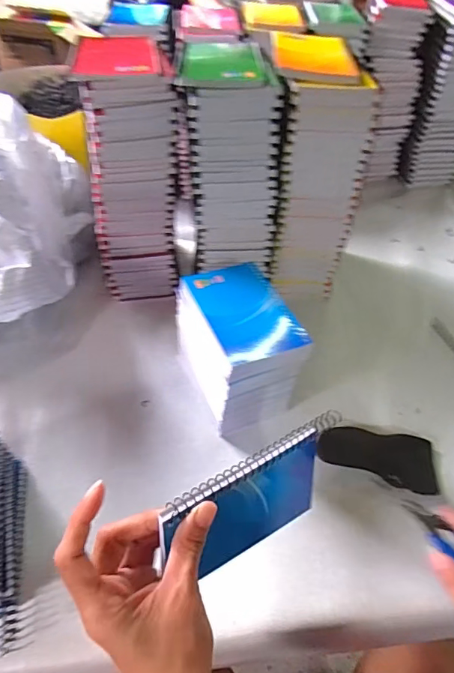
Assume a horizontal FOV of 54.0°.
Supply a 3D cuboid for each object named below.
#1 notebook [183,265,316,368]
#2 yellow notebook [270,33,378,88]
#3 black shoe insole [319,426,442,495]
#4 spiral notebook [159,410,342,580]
[{"bbox_3d":[0.015,-0.028,0.424,0.080,0.008,0.124,-18,52,-17],"label":"notebook"},{"bbox_3d":[0.091,-0.295,0.468,0.090,0.011,0.143,-2,49,-3],"label":"yellow notebook"},{"bbox_3d":[0.153,0.123,0.457,0.117,0.008,0.057,10,49,7],"label":"black shoe insole"},{"bbox_3d":[0.022,0.113,0.312,0.145,0.082,0.009,-21,32,-31],"label":"spiral notebook"}]

